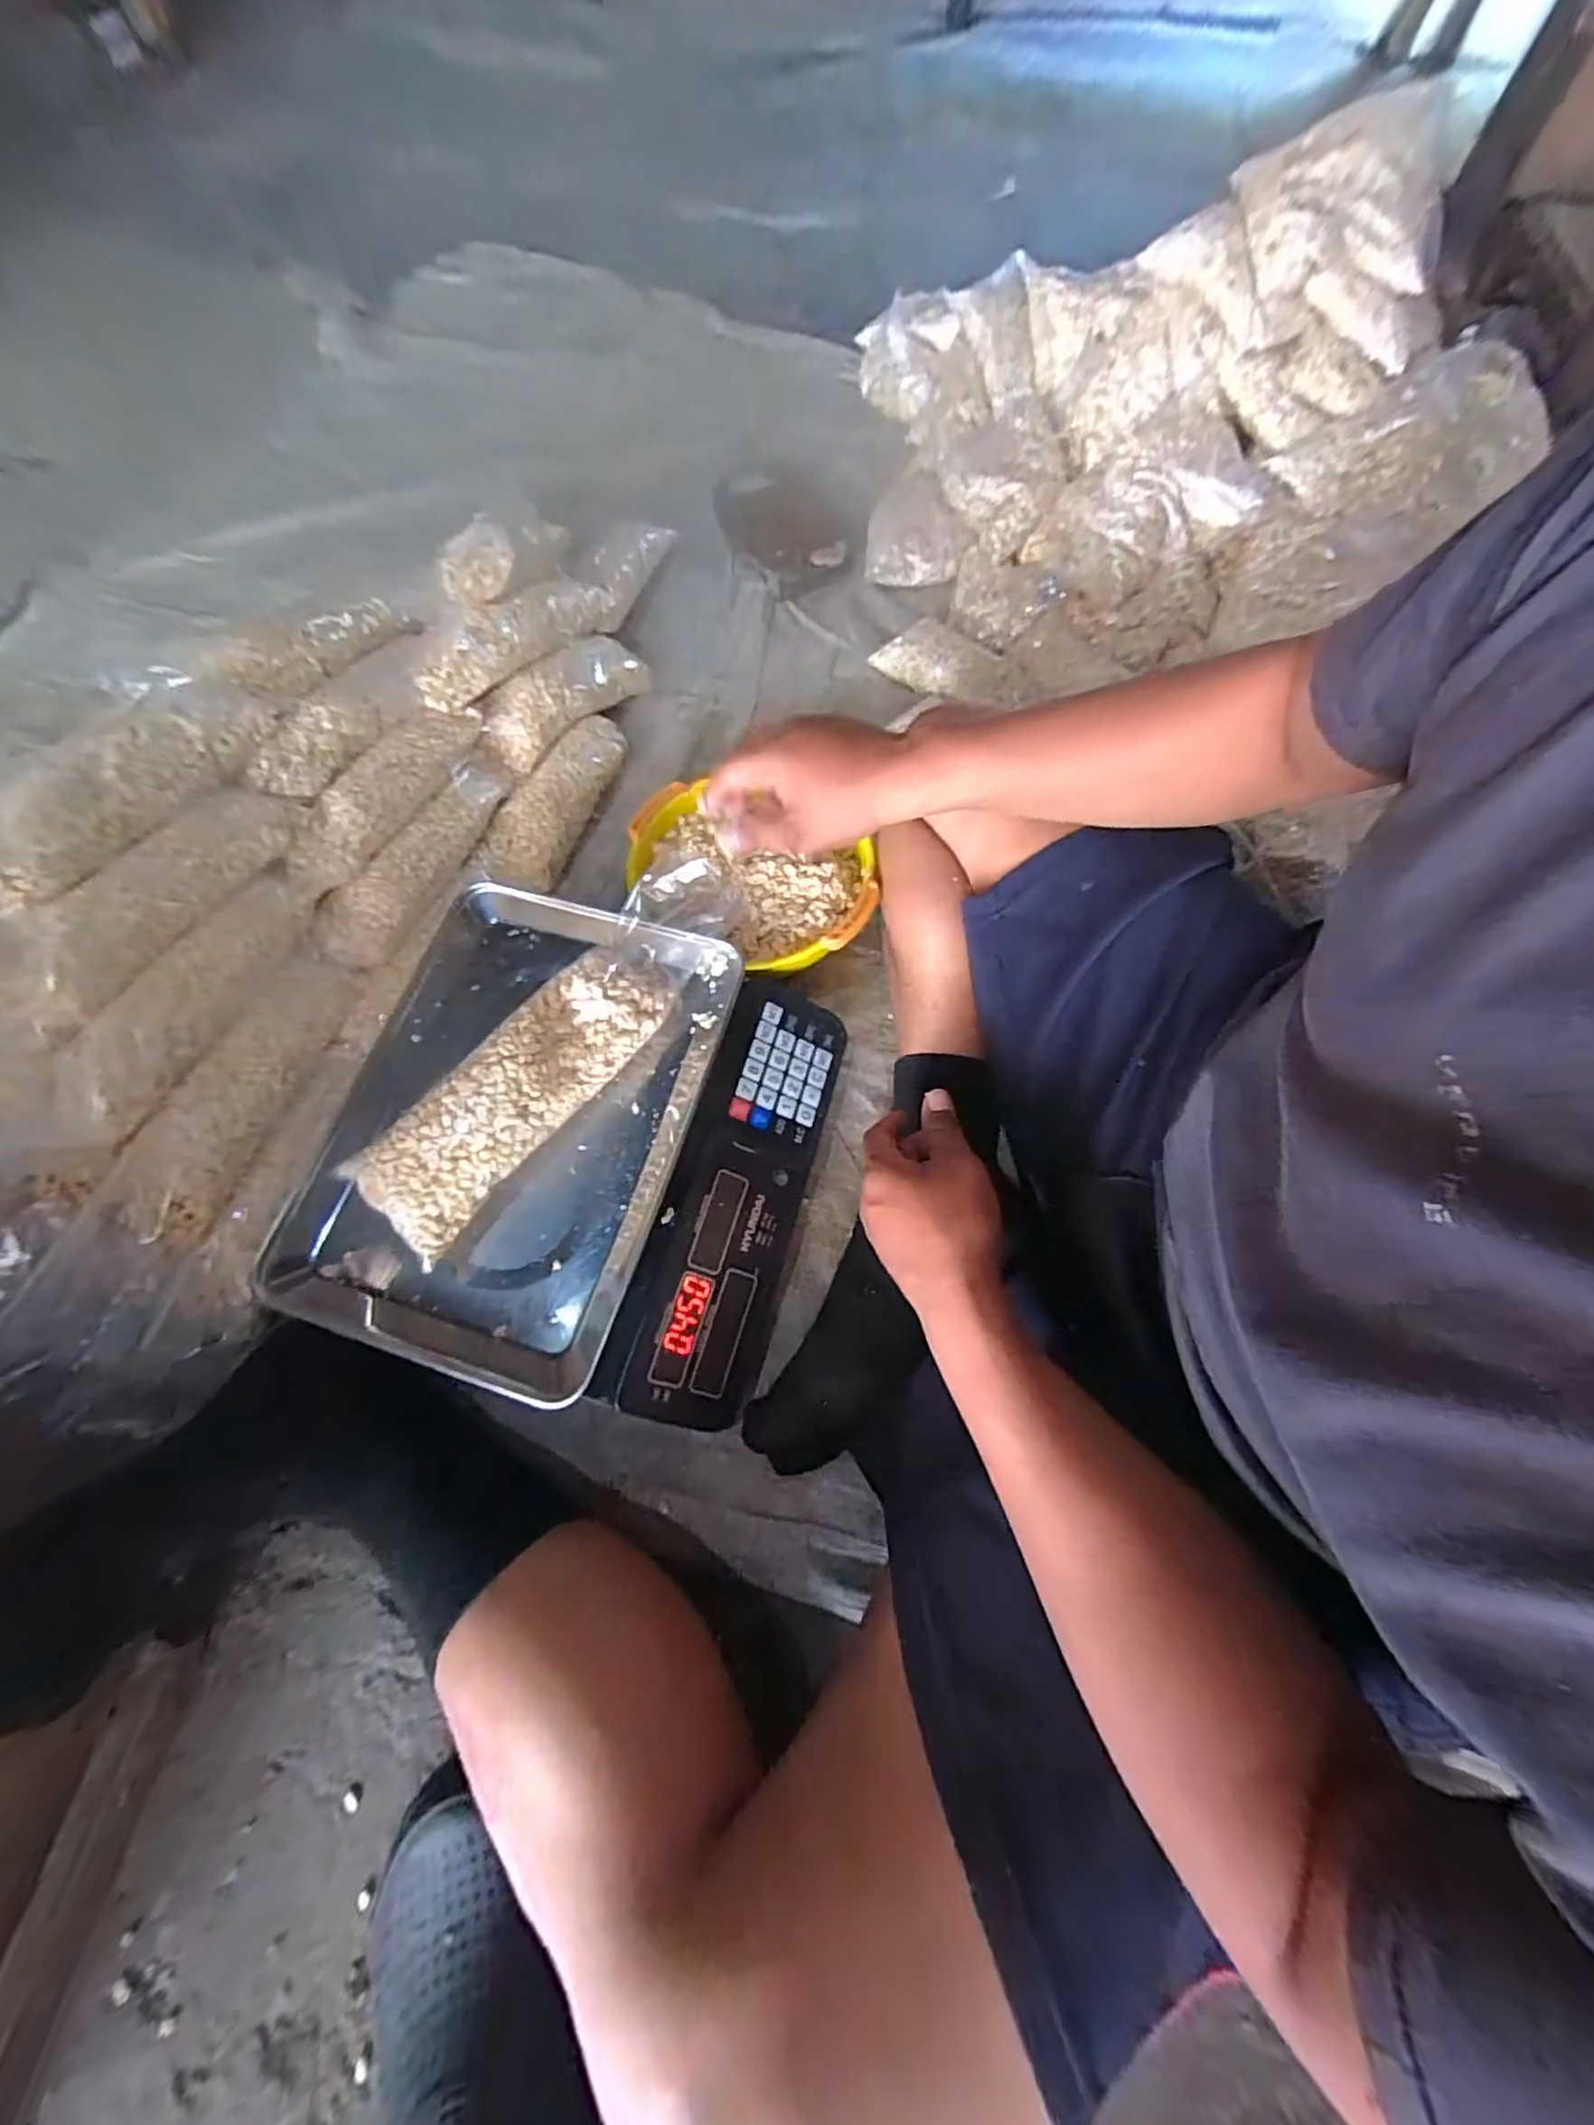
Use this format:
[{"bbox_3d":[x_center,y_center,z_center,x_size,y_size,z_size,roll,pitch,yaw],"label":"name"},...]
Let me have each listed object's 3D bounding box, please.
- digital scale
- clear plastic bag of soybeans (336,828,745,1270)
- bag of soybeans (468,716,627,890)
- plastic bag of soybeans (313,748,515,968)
[{"bbox_3d":[-0.155,0.053,0.485,0.328,0.135,0.326,11,68,7],"label":"digital scale"},{"bbox_3d":[-0.158,-0.019,0.462,0.075,0.076,0.315,35,72,13],"label":"clear plastic bag of soybeans"},{"bbox_3d":[-0.246,-0.269,0.687,0.072,0.047,0.228,17,69,7],"label":"bag of soybeans"},{"bbox_3d":[-0.336,-0.193,0.609,0.049,0.044,0.255,20,69,8],"label":"plastic bag of soybeans"}]

